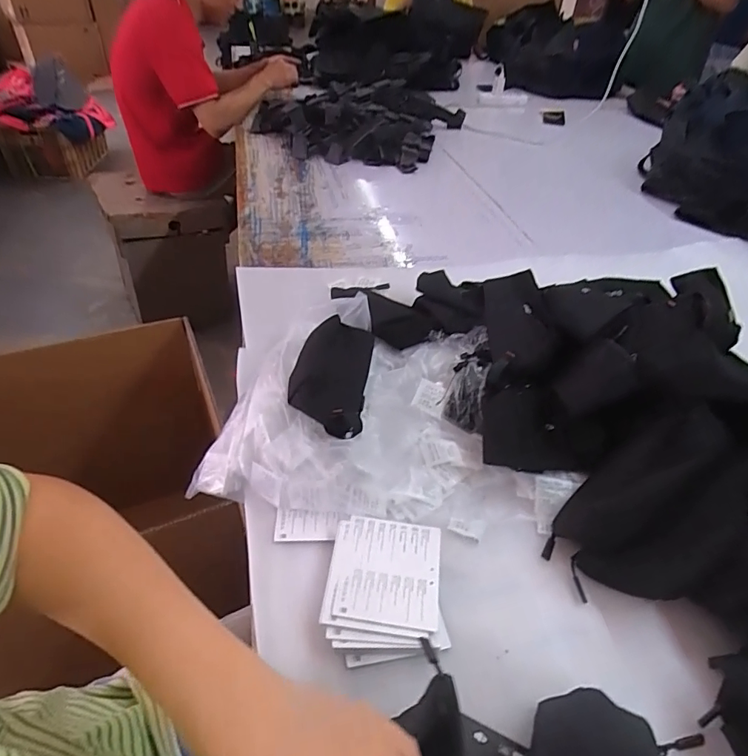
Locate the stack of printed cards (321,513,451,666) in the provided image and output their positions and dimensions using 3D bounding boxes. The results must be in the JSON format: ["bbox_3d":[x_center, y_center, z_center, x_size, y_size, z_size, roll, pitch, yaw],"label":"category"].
[{"bbox_3d":[0.009,0.189,0.439,0.104,0.022,0.123,1,43,-3],"label":"stack of printed cards"}]

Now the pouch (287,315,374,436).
[{"bbox_3d":[-0.050,-0.014,0.580,0.086,0.042,0.187,6,43,1],"label":"pouch"}]

